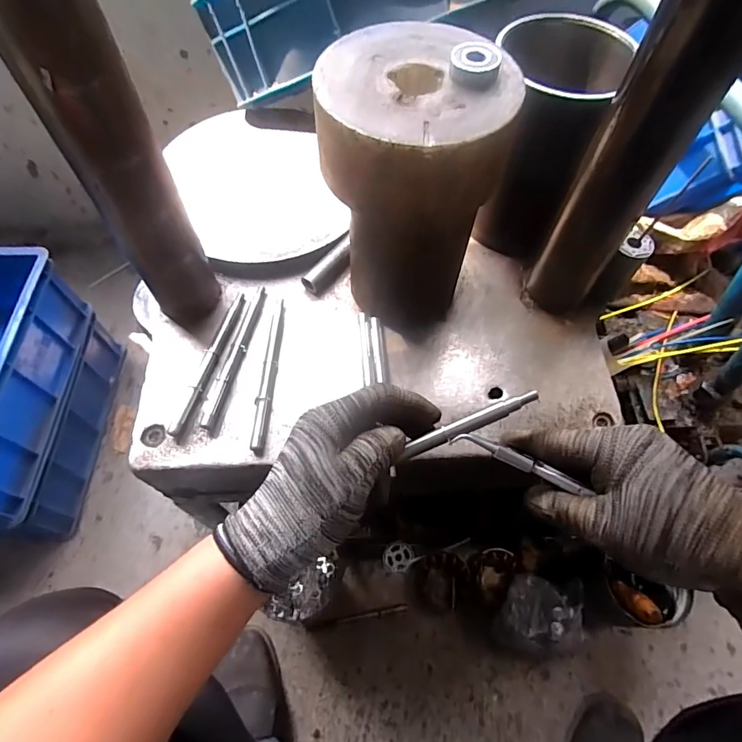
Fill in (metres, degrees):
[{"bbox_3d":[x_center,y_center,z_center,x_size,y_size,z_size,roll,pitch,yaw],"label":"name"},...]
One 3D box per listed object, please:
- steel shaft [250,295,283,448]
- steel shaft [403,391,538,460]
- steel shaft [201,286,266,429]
[{"bbox_3d":[-0.099,-0.004,0.455,0.013,0.012,0.164,3,61,1],"label":"steel shaft"},{"bbox_3d":[0.068,0.037,0.320,0.095,0.007,0.011,-26,63,9],"label":"steel shaft"},{"bbox_3d":[-0.133,-0.019,0.460,0.012,0.012,0.159,12,62,5],"label":"steel shaft"}]

